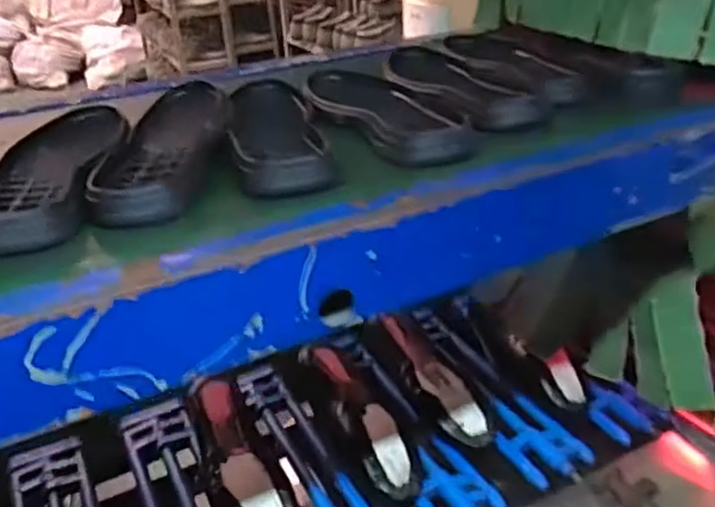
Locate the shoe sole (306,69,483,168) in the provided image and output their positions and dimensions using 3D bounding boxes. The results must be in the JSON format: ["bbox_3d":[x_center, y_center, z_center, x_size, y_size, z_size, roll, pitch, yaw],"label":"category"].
[{"bbox_3d":[0.008,-0.151,0.670,0.087,0.022,0.277,-16,32,-20],"label":"shoe sole"}]

